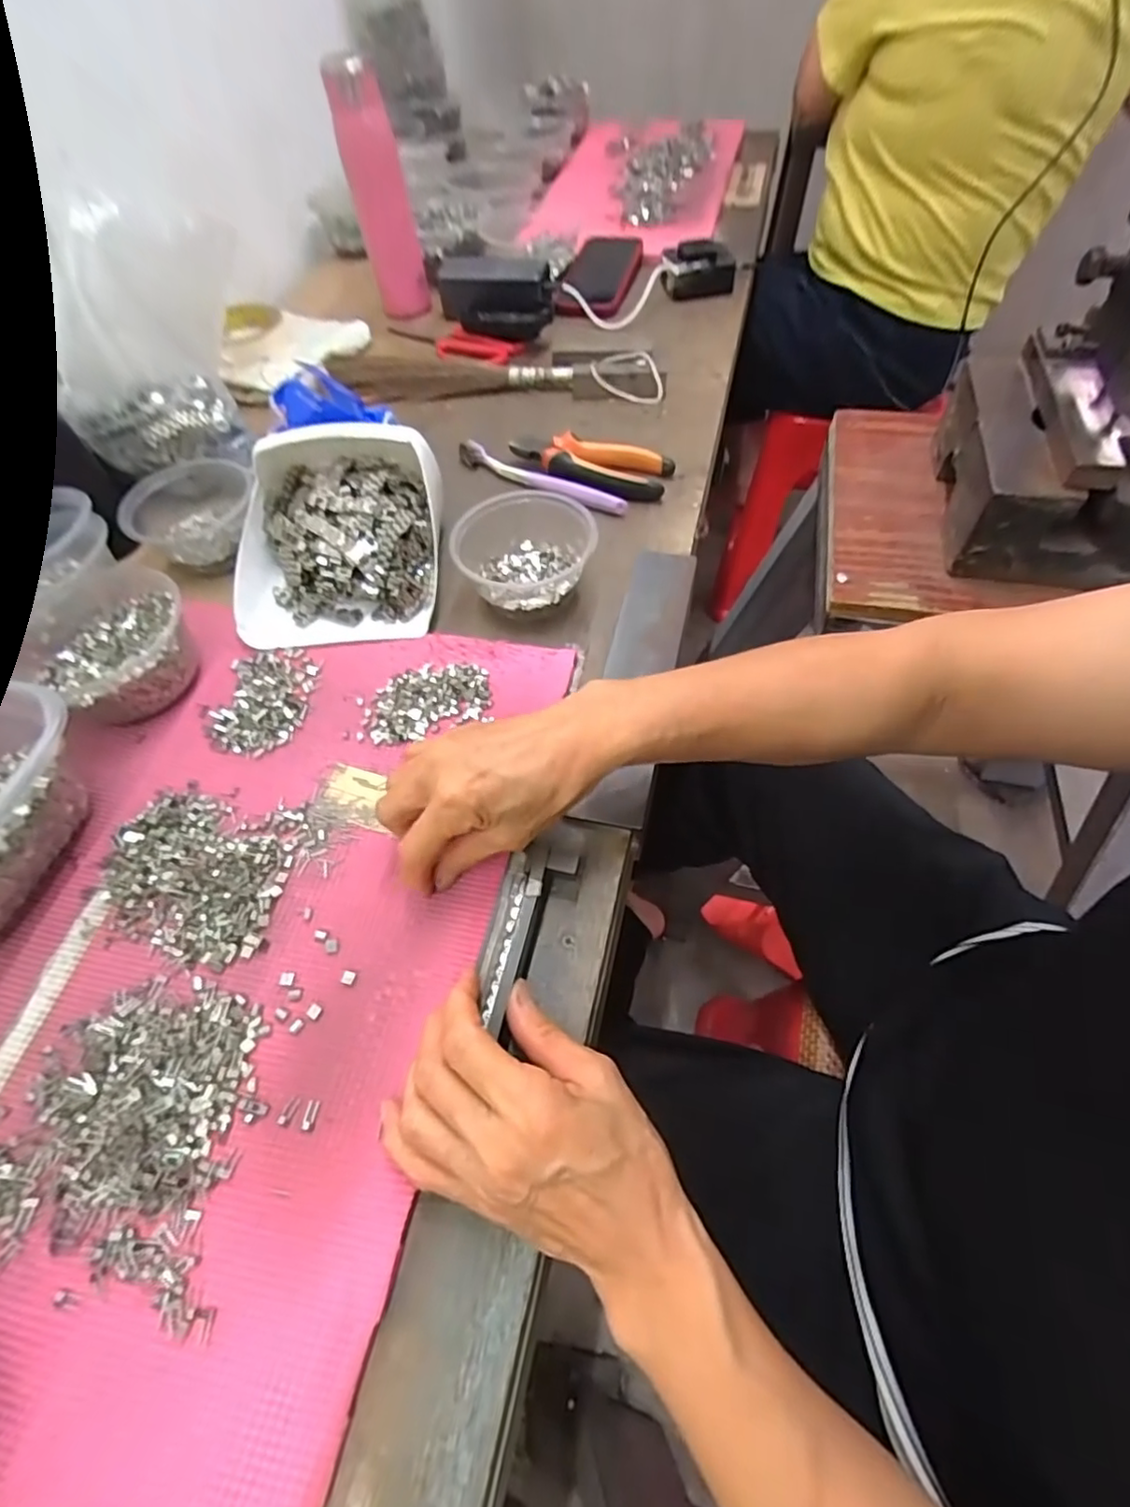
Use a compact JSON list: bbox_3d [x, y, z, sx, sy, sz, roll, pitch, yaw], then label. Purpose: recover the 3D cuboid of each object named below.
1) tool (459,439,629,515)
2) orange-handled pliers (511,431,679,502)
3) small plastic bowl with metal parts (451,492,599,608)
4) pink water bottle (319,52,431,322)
[{"bbox_3d":[-0.026,-0.254,0.570,0.181,0.016,0.022,31,63,19],"label":"tool"},{"bbox_3d":[0.020,-0.262,0.570,0.149,0.022,0.061,13,59,9],"label":"orange-handled pliers"},{"bbox_3d":[-0.032,-0.155,0.483,0.111,0.048,0.091,-3,57,1],"label":"small plastic bowl with metal parts"},{"bbox_3d":[-0.210,-0.635,0.708,0.064,0.202,0.069,-17,57,-6],"label":"pink water bottle"}]

